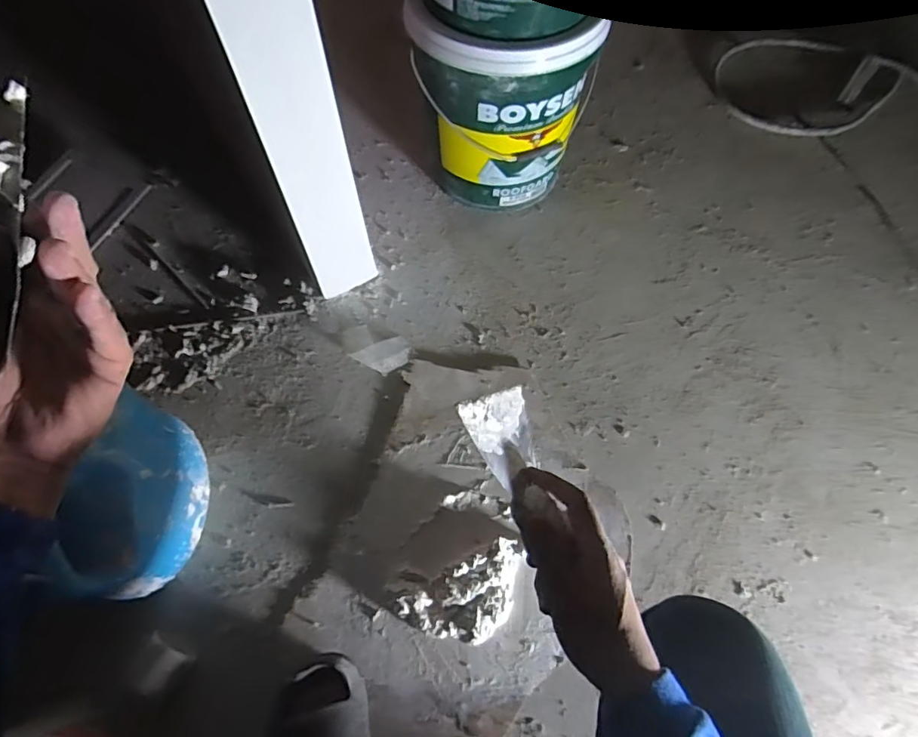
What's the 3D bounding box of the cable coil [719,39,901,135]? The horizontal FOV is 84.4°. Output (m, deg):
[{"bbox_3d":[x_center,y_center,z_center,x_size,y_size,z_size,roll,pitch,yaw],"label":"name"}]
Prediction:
[{"bbox_3d":[0.798,-0.680,1.169,0.439,0.030,0.337,-40,70,-18],"label":"cable coil"}]

